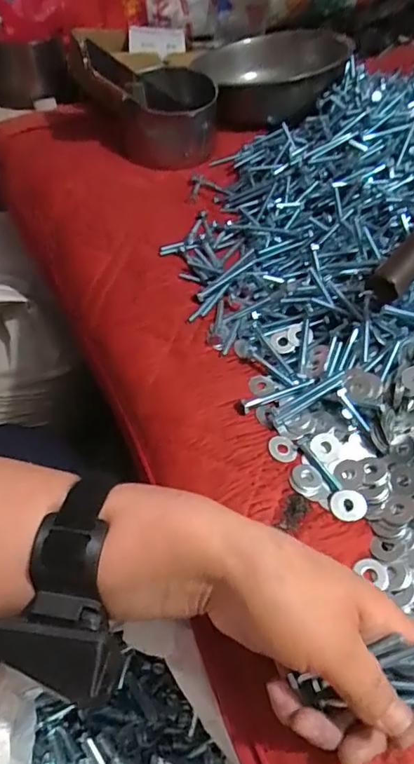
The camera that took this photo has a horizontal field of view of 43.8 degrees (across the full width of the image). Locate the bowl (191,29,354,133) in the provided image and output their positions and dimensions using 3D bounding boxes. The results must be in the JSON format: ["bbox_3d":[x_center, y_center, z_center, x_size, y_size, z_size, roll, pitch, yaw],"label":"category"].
[{"bbox_3d":[0.092,-0.436,0.738,0.200,0.079,0.223,-8,50,-7],"label":"bowl"}]

